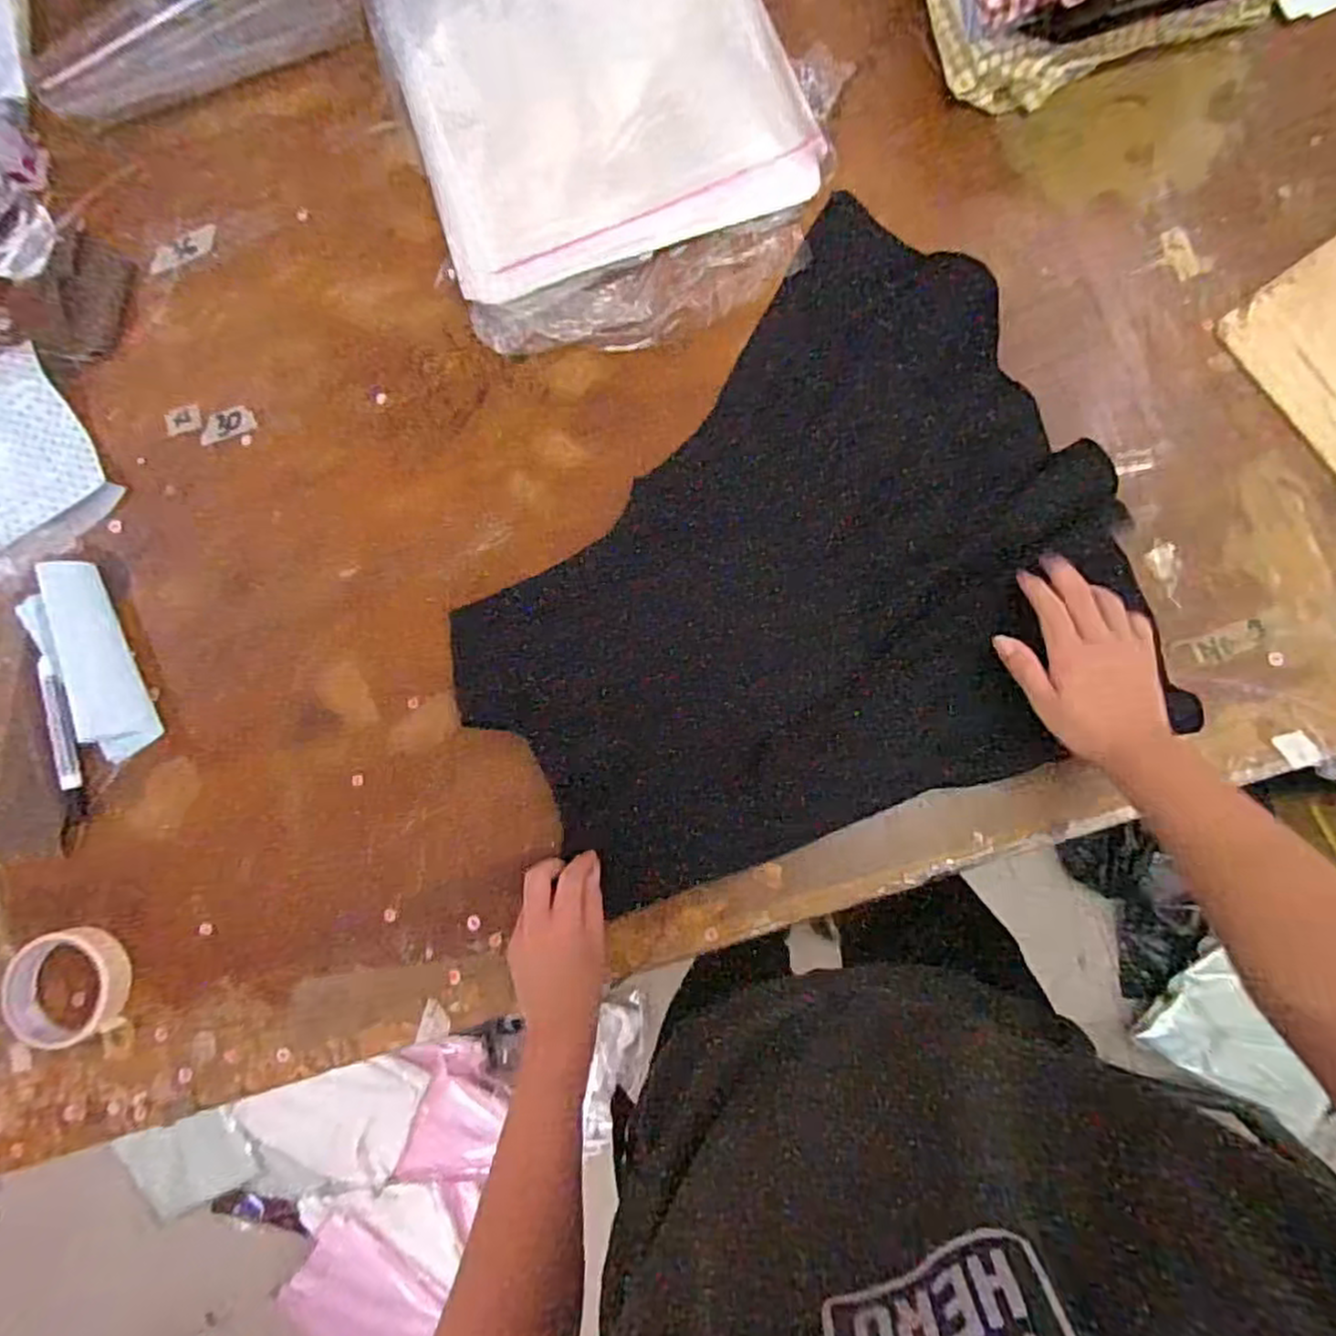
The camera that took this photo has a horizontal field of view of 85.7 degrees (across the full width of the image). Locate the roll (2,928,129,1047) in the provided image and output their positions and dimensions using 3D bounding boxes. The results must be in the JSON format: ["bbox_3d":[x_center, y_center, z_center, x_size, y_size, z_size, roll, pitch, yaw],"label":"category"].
[{"bbox_3d":[-0.489,0.262,0.589,0.100,0.026,0.091,0,88,3],"label":"roll"}]

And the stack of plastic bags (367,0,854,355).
[{"bbox_3d":[-0.061,-0.520,0.619,0.344,0.045,0.484,-14,87,2],"label":"stack of plastic bags"}]

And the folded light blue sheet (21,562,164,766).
[{"bbox_3d":[-0.497,-0.004,0.614,0.067,0.032,0.174,-25,87,1],"label":"folded light blue sheet"}]

